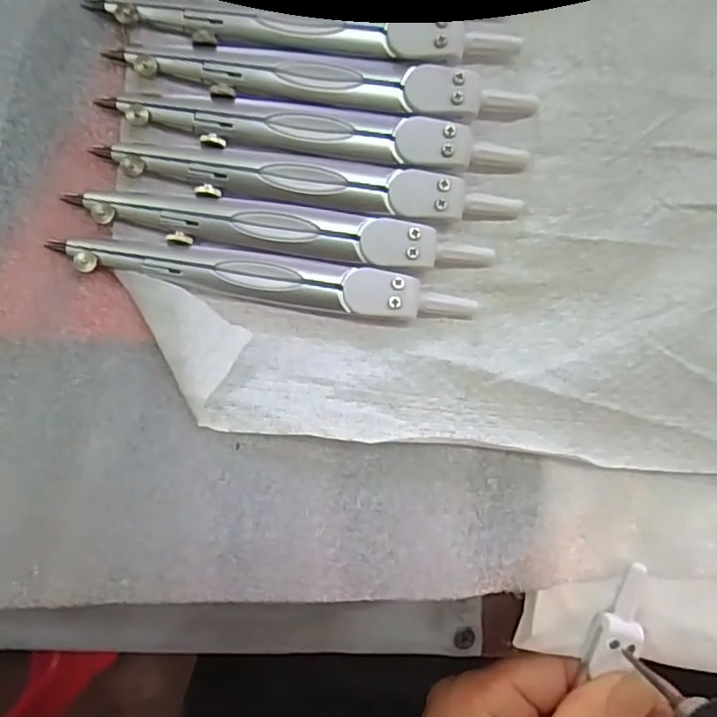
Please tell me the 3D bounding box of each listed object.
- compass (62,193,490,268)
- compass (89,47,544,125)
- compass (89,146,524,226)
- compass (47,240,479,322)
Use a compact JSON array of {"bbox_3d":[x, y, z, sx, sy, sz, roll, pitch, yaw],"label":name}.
[{"bbox_3d":[-0.021,-0.039,0.192,0.124,0.006,0.015,6,94,-5],"label":"compass"},{"bbox_3d":[-0.008,-0.086,0.192,0.125,0.006,0.016,5,94,-5],"label":"compass"},{"bbox_3d":[-0.012,-0.054,0.192,0.124,0.005,0.016,6,94,-5],"label":"compass"},{"bbox_3d":[-0.027,-0.025,0.192,0.125,0.006,0.014,8,94,-5],"label":"compass"}]

